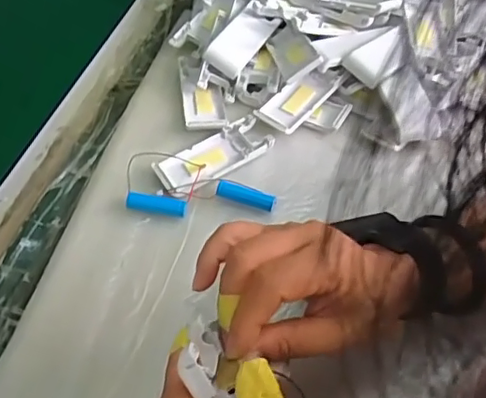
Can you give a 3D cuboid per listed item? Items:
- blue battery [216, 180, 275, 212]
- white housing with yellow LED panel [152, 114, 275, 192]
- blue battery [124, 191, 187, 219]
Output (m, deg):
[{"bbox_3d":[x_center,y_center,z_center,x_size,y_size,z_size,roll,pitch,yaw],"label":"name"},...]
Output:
[{"bbox_3d":[0.002,-0.003,0.487,0.050,0.010,0.012,14,55,11],"label":"blue battery"},{"bbox_3d":[-0.026,-0.038,0.511,0.103,0.014,0.039,-27,57,-18],"label":"white housing with yellow LED panel"},{"bbox_3d":[-0.073,0.005,0.483,0.050,0.014,0.012,7,54,6],"label":"blue battery"}]

